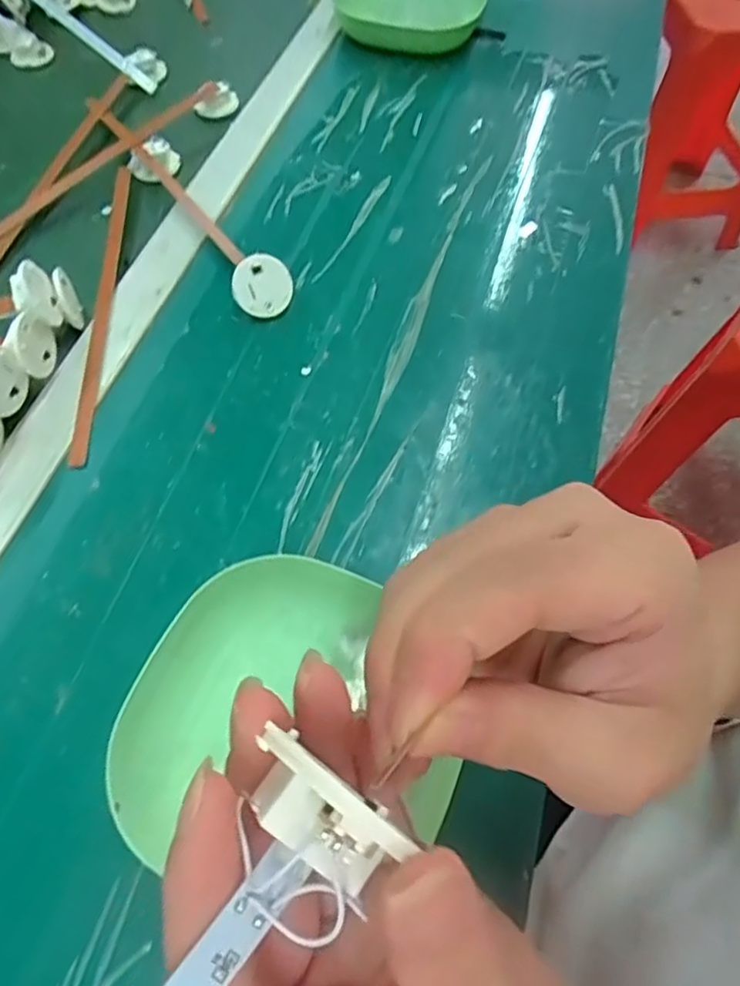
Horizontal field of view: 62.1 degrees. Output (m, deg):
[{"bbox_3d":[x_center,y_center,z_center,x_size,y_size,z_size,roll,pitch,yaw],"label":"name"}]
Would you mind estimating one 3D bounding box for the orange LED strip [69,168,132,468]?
[{"bbox_3d":[-0.183,-0.138,0.423,0.013,0.004,0.276,-6,61,-3],"label":"orange LED strip"}]

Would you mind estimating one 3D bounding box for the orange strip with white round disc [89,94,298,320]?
[{"bbox_3d":[-0.155,-0.232,0.460,0.037,0.027,0.302,-34,66,-17],"label":"orange strip with white round disc"}]

